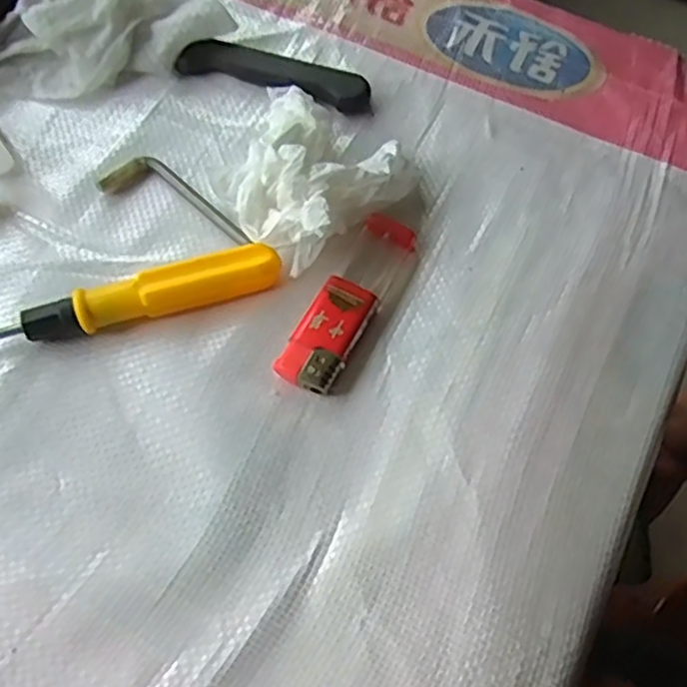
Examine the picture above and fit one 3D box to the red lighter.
[{"bbox_3d":[0.003,-0.017,0.282,0.023,0.011,0.082,27,67,12],"label":"red lighter"}]

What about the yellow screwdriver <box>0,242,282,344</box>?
[{"bbox_3d":[-0.095,-0.014,0.277,0.140,0.018,0.016,-14,65,-7],"label":"yellow screwdriver"}]

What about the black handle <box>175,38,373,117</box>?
[{"bbox_3d":[-0.032,-0.129,0.336,0.095,0.010,0.020,16,65,7],"label":"black handle"}]

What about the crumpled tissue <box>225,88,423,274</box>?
[{"bbox_3d":[-0.021,-0.076,0.295,0.081,0.037,0.076,38,70,16],"label":"crumpled tissue"}]

